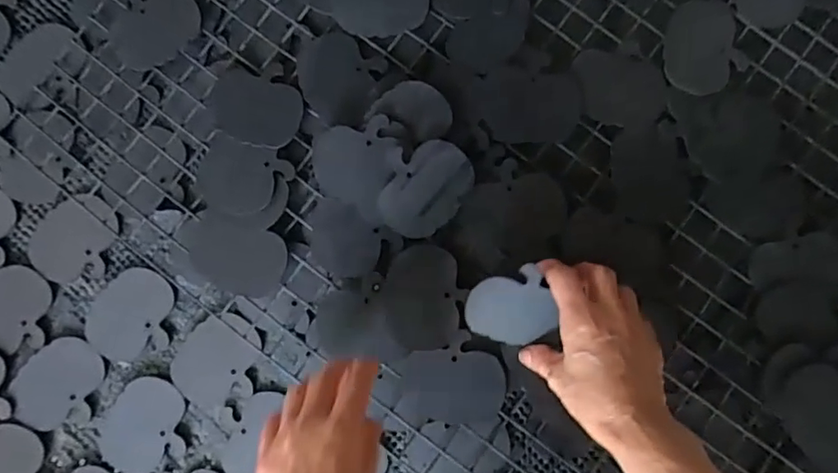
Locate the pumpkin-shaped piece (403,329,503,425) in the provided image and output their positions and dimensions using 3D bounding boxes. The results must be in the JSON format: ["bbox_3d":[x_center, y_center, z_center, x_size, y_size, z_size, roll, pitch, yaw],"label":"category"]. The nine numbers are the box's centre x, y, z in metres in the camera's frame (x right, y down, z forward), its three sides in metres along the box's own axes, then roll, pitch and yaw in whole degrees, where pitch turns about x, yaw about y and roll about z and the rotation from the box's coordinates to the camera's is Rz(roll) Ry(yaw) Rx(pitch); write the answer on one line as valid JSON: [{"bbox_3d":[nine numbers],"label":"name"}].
[{"bbox_3d":[0.027,0.112,0.426,0.079,0.005,0.072,3,98,2],"label":"pumpkin-shaped piece"}]

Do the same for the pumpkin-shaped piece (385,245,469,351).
[{"bbox_3d":[0.004,0.048,0.422,0.064,0.004,0.078,3,86,-1],"label":"pumpkin-shaped piece"}]

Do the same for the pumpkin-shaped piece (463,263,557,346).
[{"bbox_3d":[0.066,0.054,0.396,0.061,0.009,0.058,6,117,13],"label":"pumpkin-shaped piece"}]

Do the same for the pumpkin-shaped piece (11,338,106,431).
[{"bbox_3d":[-0.303,0.123,0.455,0.066,0.006,0.075,18,84,-2],"label":"pumpkin-shaped piece"}]

